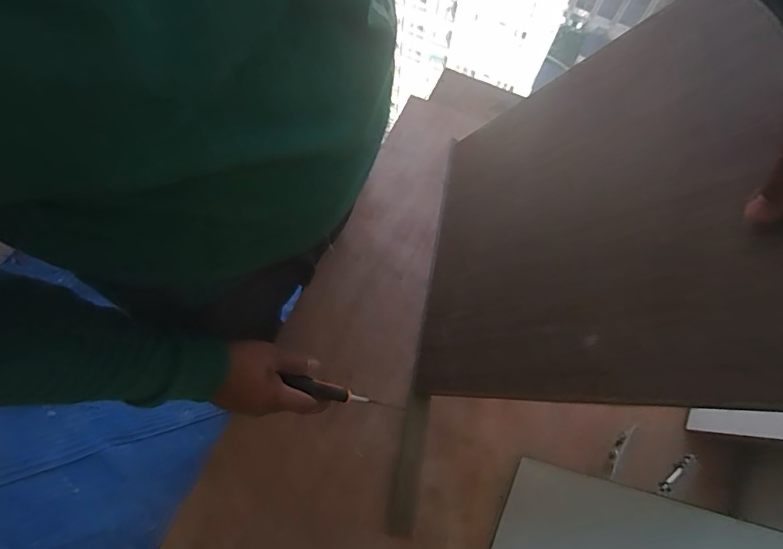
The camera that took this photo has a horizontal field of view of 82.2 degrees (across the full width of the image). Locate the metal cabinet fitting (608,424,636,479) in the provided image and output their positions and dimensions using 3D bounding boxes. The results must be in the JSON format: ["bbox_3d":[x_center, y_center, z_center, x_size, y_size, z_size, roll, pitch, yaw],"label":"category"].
[{"bbox_3d":[0.246,0.188,0.484,0.010,0.012,0.060,32,71,10],"label":"metal cabinet fitting"}]

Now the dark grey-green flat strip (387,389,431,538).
[{"bbox_3d":[0.022,0.235,0.565,0.035,0.009,0.168,9,69,1],"label":"dark grey-green flat strip"}]

